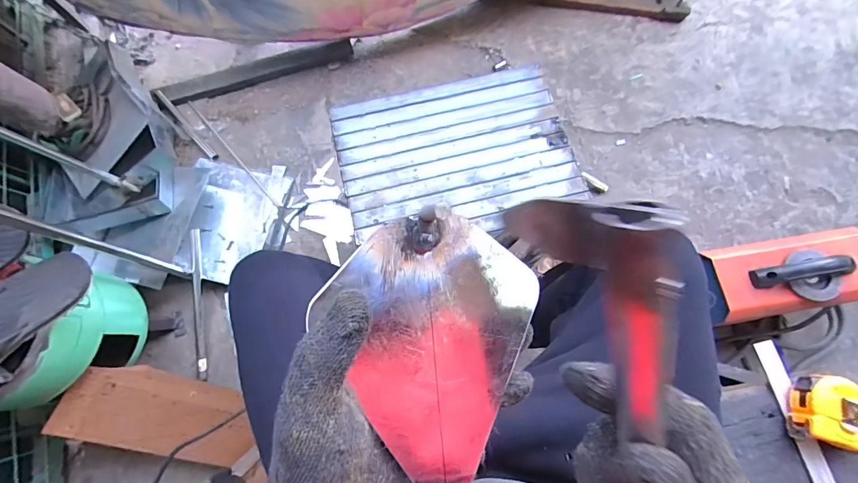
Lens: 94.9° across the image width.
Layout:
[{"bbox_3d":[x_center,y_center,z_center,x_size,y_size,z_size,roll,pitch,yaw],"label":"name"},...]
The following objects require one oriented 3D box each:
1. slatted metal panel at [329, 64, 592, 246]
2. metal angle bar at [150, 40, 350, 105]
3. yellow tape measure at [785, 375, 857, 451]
[{"bbox_3d":[0.038,-0.135,0.597,0.338,0.019,0.240,-14,76,-3],"label":"slatted metal panel"},{"bbox_3d":[-0.458,-0.458,1.070,0.509,0.031,0.057,-16,77,-4],"label":"metal angle bar"},{"bbox_3d":[0.494,0.208,0.487,0.079,0.045,0.081,8,78,2],"label":"yellow tape measure"}]

